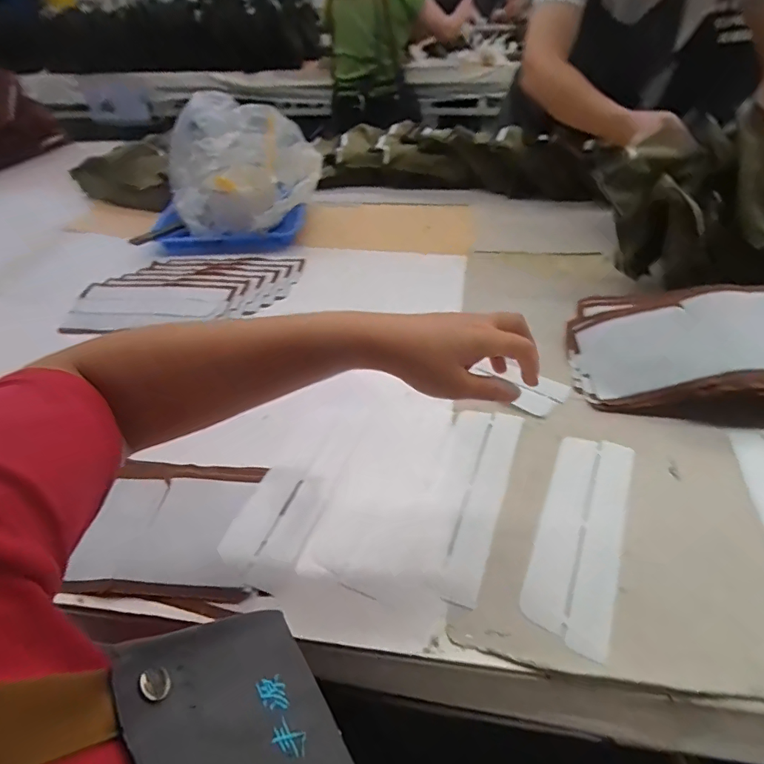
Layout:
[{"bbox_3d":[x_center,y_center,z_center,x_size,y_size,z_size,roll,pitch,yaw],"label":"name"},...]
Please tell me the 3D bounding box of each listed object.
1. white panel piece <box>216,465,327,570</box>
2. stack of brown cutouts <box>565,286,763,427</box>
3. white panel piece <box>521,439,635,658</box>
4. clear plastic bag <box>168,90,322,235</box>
[{"bbox_3d":[-0.097,0.125,0.447,0.071,0.009,0.108,11,45,14],"label":"white panel piece"},{"bbox_3d":[0.378,-0.052,0.568,0.278,0.073,0.200,4,44,6],"label":"stack of brown cutouts"},{"bbox_3d":[0.186,0.132,0.434,0.067,0.004,0.222,18,43,20],"label":"white panel piece"},{"bbox_3d":[-0.258,-0.396,0.869,0.246,0.209,0.252,-19,46,-17],"label":"clear plastic bag"}]

